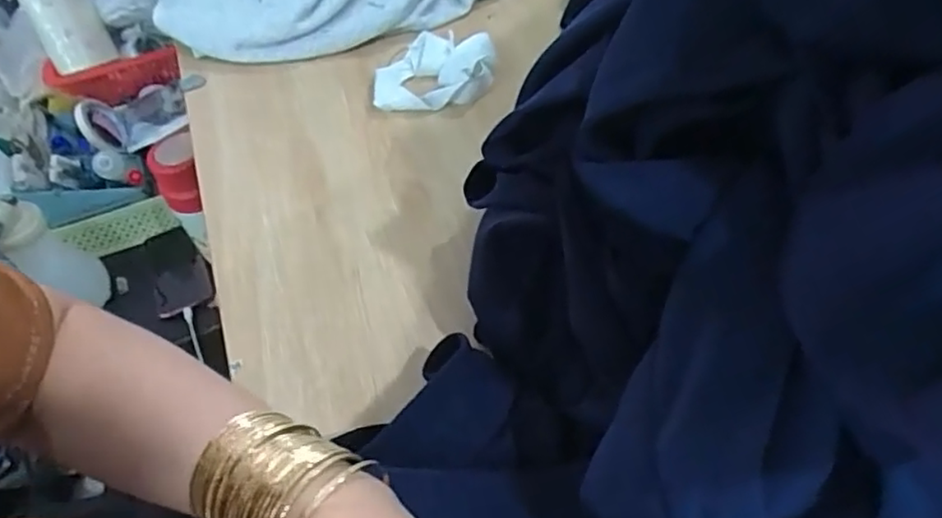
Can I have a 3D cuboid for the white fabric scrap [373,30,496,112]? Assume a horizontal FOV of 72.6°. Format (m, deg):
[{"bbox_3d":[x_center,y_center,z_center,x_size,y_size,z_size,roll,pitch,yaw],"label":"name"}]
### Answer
[{"bbox_3d":[-0.035,-0.186,0.620,0.113,0.038,0.095,-1,52,4],"label":"white fabric scrap"}]

